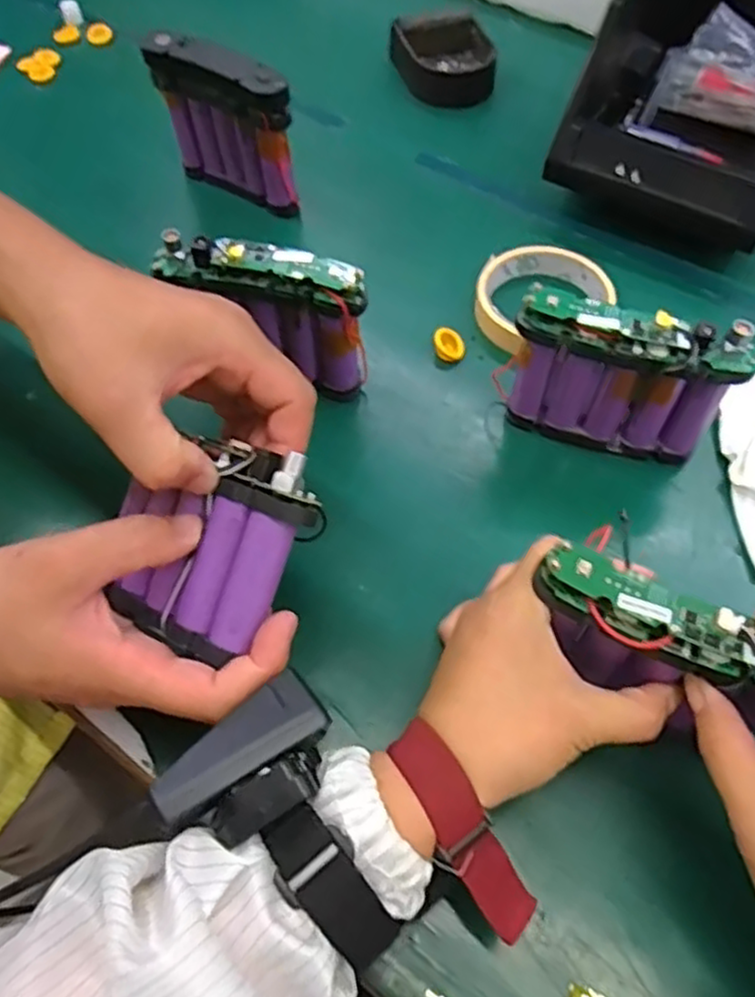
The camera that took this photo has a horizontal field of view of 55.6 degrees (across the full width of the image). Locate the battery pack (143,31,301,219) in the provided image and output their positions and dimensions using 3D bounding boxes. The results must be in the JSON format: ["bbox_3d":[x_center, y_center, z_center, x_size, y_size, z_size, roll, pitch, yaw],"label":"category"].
[{"bbox_3d":[-0.108,-0.267,0.526,0.115,0.111,0.023,31,64,17],"label":"battery pack"}]

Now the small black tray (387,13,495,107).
[{"bbox_3d":[0.058,-0.378,0.617,0.075,0.032,0.079,-10,60,-5],"label":"small black tray"}]

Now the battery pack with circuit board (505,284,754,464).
[{"bbox_3d":[0.128,-0.061,0.390,0.111,0.100,0.024,18,61,11],"label":"battery pack with circuit board"}]

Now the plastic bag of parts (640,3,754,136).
[{"bbox_3d":[0.274,-0.320,0.548,0.116,0.057,0.063,18,61,11],"label":"plastic bag of parts"}]

